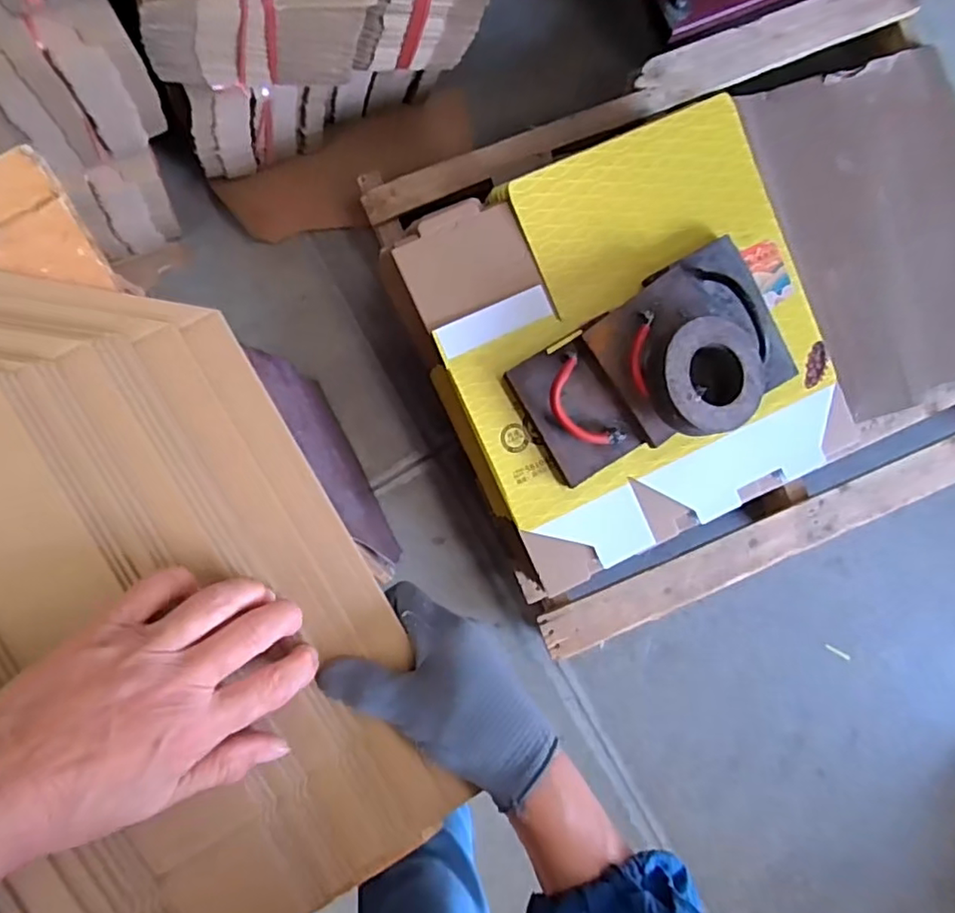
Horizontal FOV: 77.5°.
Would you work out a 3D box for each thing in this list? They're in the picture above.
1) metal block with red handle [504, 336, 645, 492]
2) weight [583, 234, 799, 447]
[{"bbox_3d":[0.143,-0.067,0.868,0.126,0.064,0.190,-32,94,-6],"label":"metal block with red handle"},{"bbox_3d":[0.321,-0.160,0.854,0.269,0.114,0.234,-33,94,-6],"label":"weight"}]

